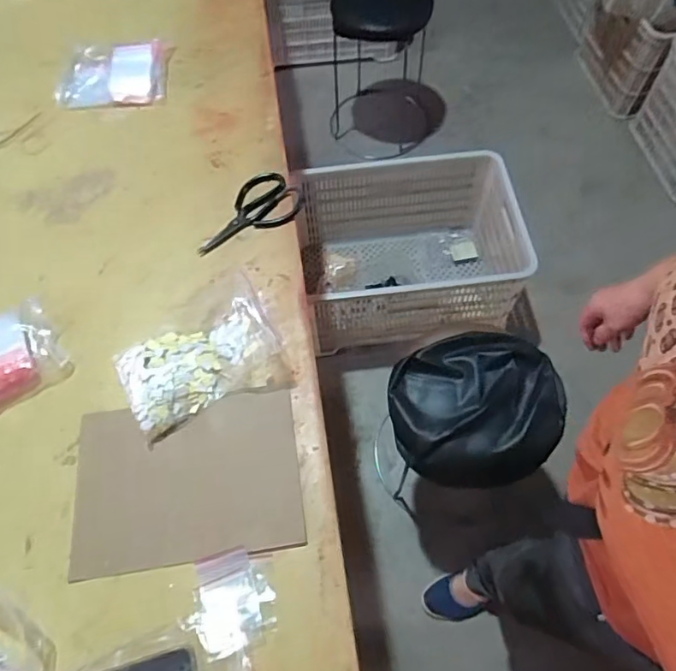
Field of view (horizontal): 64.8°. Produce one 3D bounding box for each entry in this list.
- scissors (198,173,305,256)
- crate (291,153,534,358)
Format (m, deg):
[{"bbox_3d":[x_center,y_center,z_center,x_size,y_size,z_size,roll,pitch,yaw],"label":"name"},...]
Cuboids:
[{"bbox_3d":[-0.135,-0.185,0.837,0.096,0.010,0.188,32,69,18],"label":"scissors"},{"bbox_3d":[0.195,-0.229,1.480,0.581,0.316,0.420,-5,63,1],"label":"crate"}]

